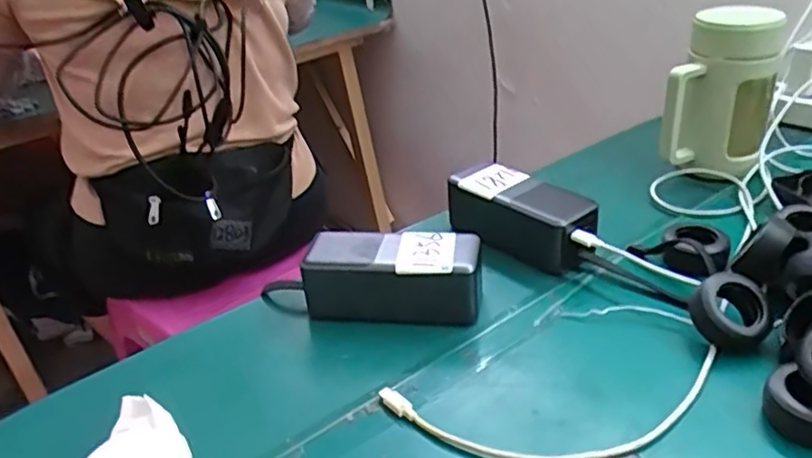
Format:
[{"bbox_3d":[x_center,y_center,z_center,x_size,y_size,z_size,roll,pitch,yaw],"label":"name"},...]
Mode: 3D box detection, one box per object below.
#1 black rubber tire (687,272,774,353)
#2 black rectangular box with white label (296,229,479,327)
[{"bbox_3d":[0.213,0.055,0.442,0.045,0.021,0.050,-24,74,-3],"label":"black rubber tire"},{"bbox_3d":[-0.011,0.036,0.504,0.129,0.054,0.050,-1,30,9],"label":"black rectangular box with white label"}]

